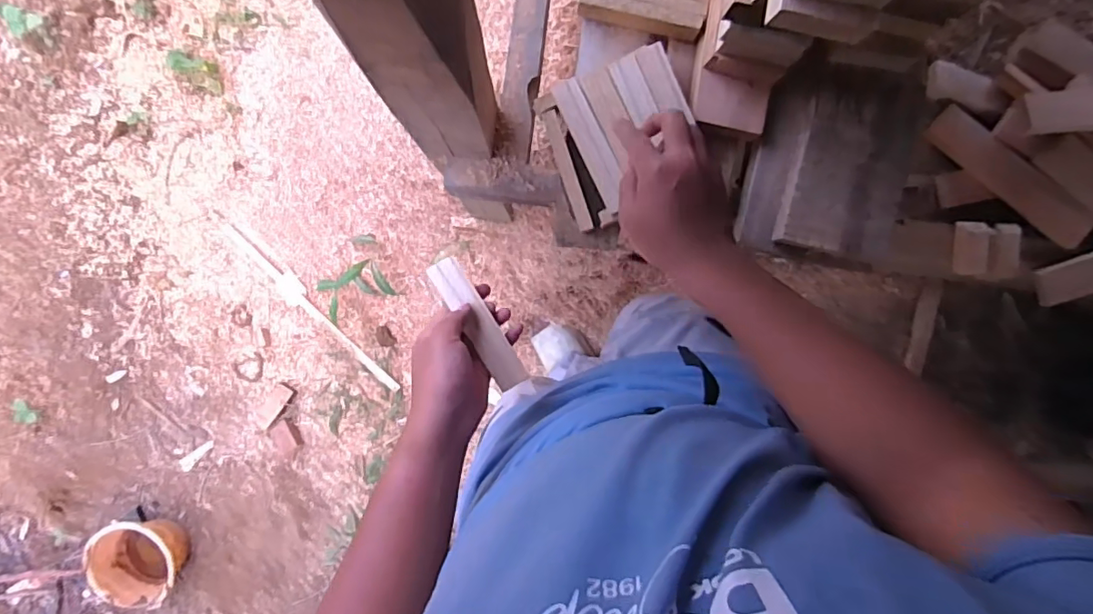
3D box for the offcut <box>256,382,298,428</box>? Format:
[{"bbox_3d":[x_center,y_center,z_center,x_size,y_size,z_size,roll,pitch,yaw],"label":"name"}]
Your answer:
[{"bbox_3d":[-0.844,0.308,1.724,0.078,0.015,0.169,40,95,14],"label":"offcut"}]

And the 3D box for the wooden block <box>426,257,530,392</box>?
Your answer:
[{"bbox_3d":[-0.071,0.016,0.567,0.033,0.009,0.148,-32,82,-4],"label":"wooden block"}]

